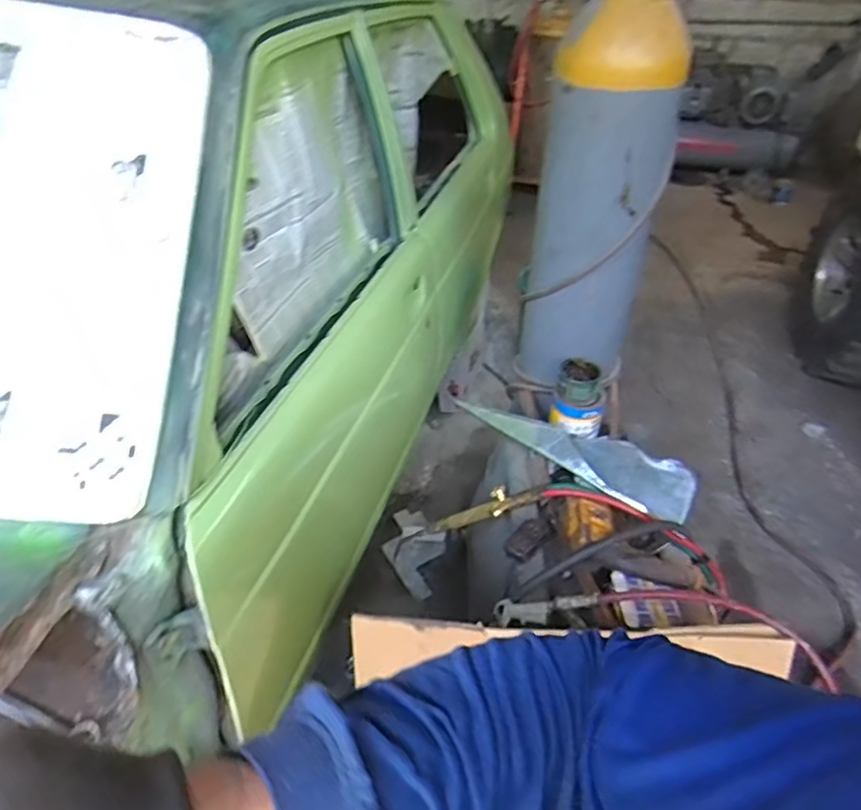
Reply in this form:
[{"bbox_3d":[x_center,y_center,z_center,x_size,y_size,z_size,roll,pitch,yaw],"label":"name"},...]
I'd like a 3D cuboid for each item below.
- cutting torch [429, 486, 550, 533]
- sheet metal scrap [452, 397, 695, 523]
[{"bbox_3d":[0.106,0.213,1.227,0.282,0.037,0.055,-27,27,35],"label":"cutting torch"},{"bbox_3d":[0.283,0.083,1.255,0.503,0.062,0.139,31,50,30],"label":"sheet metal scrap"}]

